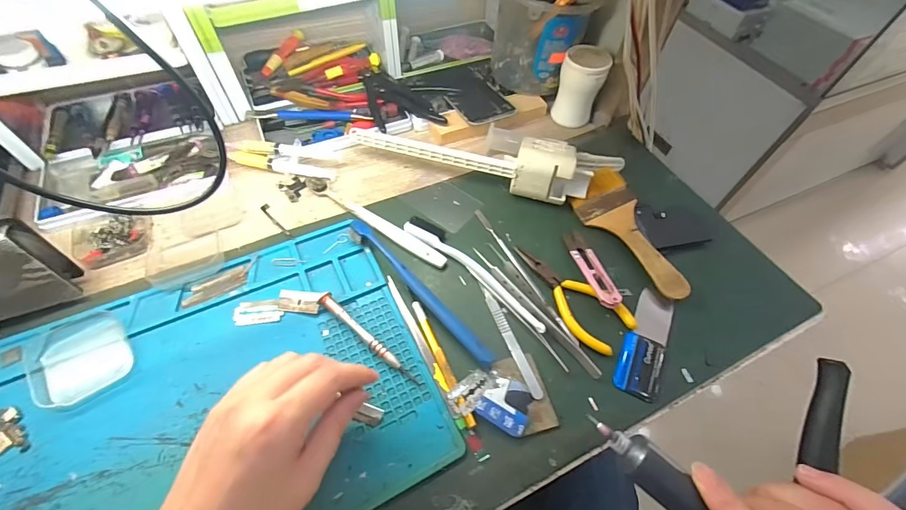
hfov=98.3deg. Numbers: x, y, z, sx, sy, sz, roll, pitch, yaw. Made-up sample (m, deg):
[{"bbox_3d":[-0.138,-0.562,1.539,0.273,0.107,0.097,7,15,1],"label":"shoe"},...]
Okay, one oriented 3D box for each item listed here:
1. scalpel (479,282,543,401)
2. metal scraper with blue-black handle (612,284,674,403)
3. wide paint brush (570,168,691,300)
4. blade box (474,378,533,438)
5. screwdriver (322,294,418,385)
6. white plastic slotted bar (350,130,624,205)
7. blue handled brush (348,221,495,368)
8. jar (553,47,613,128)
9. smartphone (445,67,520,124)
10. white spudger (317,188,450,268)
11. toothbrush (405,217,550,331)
[{"bbox_3d":[0.049,0.071,0.342,0.010,0.006,0.110,-16,58,-13],"label":"scalpel"},{"bbox_3d":[0.170,0.074,0.344,0.034,0.004,0.104,25,58,14],"label":"metal scraper with blue-black handle"},{"bbox_3d":[0.179,-0.023,0.402,0.062,0.016,0.158,-15,58,-12],"label":"wide paint brush"},{"bbox_3d":[0.042,0.117,0.309,0.039,0.005,0.037,25,58,14],"label":"blade box"},{"bbox_3d":[-0.072,0.071,0.333,0.111,0.014,0.010,36,62,20],"label":"screwdriver"},{"bbox_3d":[0.038,-0.106,0.434,0.308,0.050,0.076,9,56,3],"label":"white plastic slotted bar"},{"bbox_3d":[-0.033,0.031,0.358,0.018,0.015,0.186,-39,65,-25],"label":"blue handled brush"},{"bbox_3d":[0.159,-0.213,0.490,0.052,0.078,0.046,18,57,10],"label":"jar"},{"bbox_3d":[0.027,-0.214,0.523,0.069,0.009,0.135,-17,51,-16],"label":"smartphone"},{"bbox_3d":[-0.075,-0.030,0.409,0.160,0.008,0.016,31,60,17],"label":"white spudger"},{"bbox_3d":[0.020,0.012,0.375,0.169,0.009,0.025,37,62,20],"label":"toothbrush"}]

